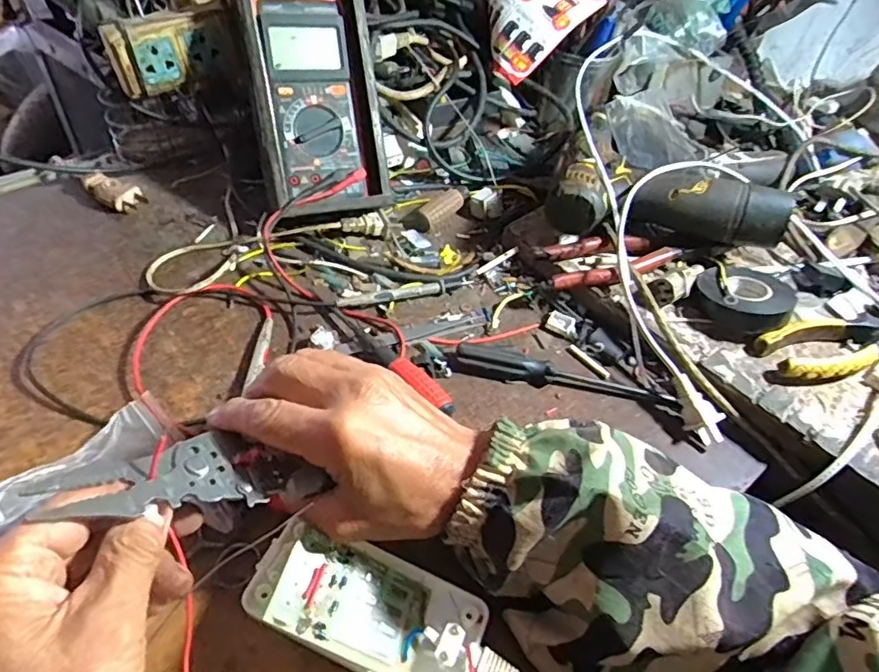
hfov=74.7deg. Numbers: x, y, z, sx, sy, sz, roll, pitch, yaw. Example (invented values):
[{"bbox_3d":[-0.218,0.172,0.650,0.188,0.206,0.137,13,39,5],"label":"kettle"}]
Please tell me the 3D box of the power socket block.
[{"bbox_3d":[-0.228,-0.252,0.509,0.116,0.061,0.025,-30,58,-28],"label":"power socket block"}]

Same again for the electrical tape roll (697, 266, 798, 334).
[{"bbox_3d":[0.255,-0.035,0.484,0.072,0.023,0.069,20,49,11],"label":"electrical tape roll"}]

